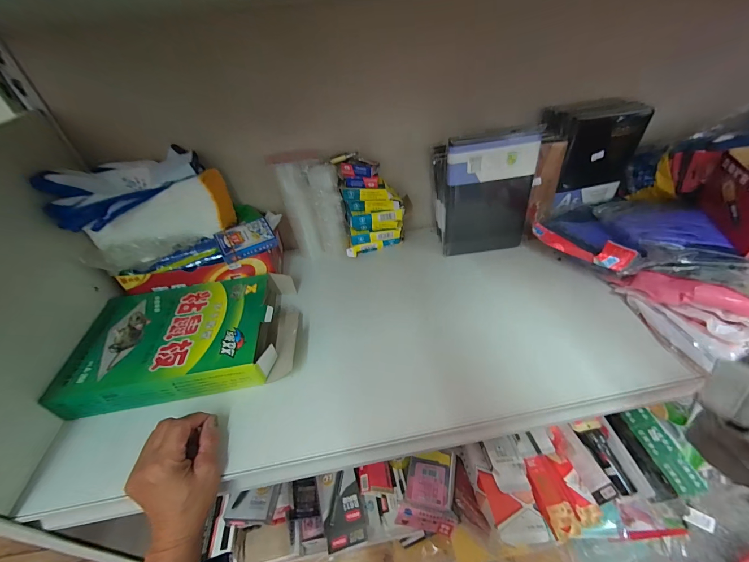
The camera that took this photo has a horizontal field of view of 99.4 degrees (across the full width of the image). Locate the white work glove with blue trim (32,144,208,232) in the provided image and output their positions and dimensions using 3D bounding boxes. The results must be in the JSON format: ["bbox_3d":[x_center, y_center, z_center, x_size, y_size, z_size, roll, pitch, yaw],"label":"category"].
[{"bbox_3d":[-0.379,-0.152,0.492,0.204,0.059,0.121,-19,43,-14],"label":"white work glove with blue trim"}]

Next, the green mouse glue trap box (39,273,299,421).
[{"bbox_3d":[-0.278,0.085,0.494,0.308,0.064,0.200,-11,41,-5],"label":"green mouse glue trap box"}]

